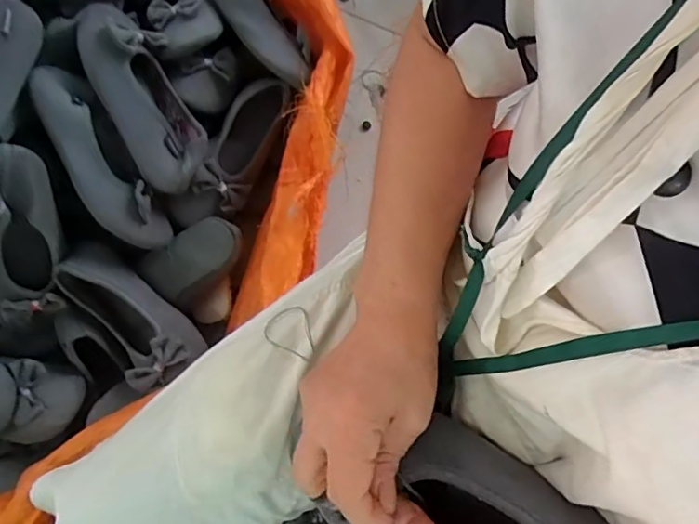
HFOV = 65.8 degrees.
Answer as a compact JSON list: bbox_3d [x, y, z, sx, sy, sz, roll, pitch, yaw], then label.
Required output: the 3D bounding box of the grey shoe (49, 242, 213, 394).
[{"bbox_3d":[-0.269,0.053,0.652,0.093,0.046,0.208,-38,73,-14],"label":"grey shoe"}]

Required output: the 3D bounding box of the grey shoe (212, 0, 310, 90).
[{"bbox_3d":[-0.128,-0.317,0.712,0.066,0.060,0.221,-26,70,-11],"label":"grey shoe"}]

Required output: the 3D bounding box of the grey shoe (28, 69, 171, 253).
[{"bbox_3d":[-0.303,-0.123,0.650,0.071,0.057,0.247,-29,92,-12],"label":"grey shoe"}]

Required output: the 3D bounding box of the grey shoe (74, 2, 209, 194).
[{"bbox_3d":[-0.254,-0.205,0.668,0.094,0.061,0.251,-26,84,-11],"label":"grey shoe"}]

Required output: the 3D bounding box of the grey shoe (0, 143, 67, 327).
[{"bbox_3d":[-0.376,-0.021,0.618,0.074,0.051,0.219,11,111,4],"label":"grey shoe"}]

